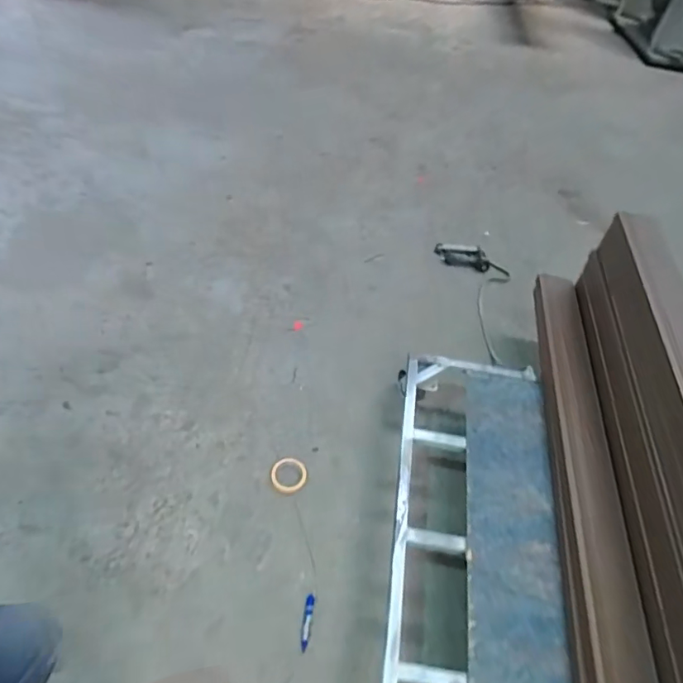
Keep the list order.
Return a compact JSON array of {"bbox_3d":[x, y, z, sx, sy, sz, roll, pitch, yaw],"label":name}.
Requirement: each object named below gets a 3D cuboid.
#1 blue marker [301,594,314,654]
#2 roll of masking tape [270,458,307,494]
[{"bbox_3d":[-0.086,0.703,1.255,0.020,0.021,0.123,9,47,0],"label":"blue marker"},{"bbox_3d":[-0.159,0.405,1.517,0.110,0.014,0.112,3,50,-3],"label":"roll of masking tape"}]

